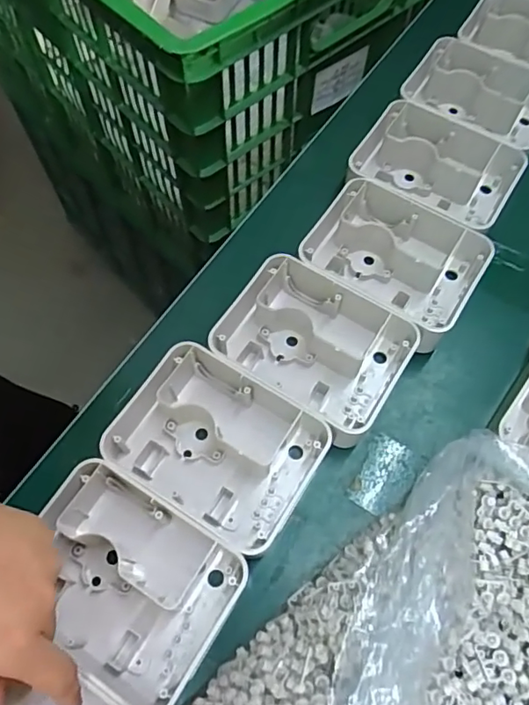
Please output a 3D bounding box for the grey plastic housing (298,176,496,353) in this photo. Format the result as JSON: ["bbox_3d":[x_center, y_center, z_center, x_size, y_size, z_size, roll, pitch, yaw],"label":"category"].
[{"bbox_3d":[0.101,-0.073,0.436,0.130,0.040,0.098,31,68,13],"label":"grey plastic housing"}]

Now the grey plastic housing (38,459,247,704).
[{"bbox_3d":[-0.086,0.140,0.337,0.127,0.039,0.102,30,68,12],"label":"grey plastic housing"}]

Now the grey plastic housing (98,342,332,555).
[{"bbox_3d":[-0.033,0.062,0.372,0.126,0.039,0.101,31,69,13],"label":"grey plastic housing"}]

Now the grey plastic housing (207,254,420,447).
[{"bbox_3d":[0.034,-0.004,0.406,0.129,0.043,0.100,31,68,13],"label":"grey plastic housing"}]

